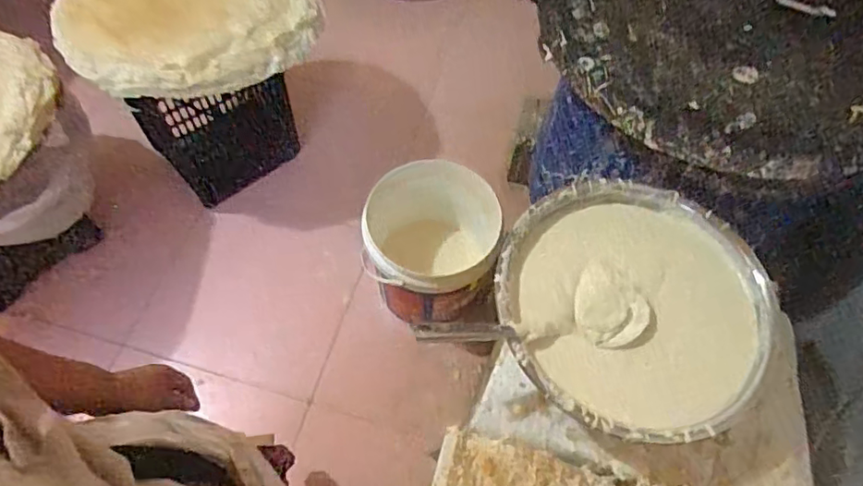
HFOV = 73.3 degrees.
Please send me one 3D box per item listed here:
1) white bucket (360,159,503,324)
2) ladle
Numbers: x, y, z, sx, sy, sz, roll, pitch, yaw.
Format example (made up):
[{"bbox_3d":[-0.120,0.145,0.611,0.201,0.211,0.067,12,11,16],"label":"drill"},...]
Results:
[{"bbox_3d":[-0.010,0.017,1.399,0.301,0.300,0.324,3,60,0],"label":"white bucket"},{"bbox_3d":[0.148,0.090,0.812,0.329,0.071,0.109,-3,60,-3],"label":"ladle"}]

